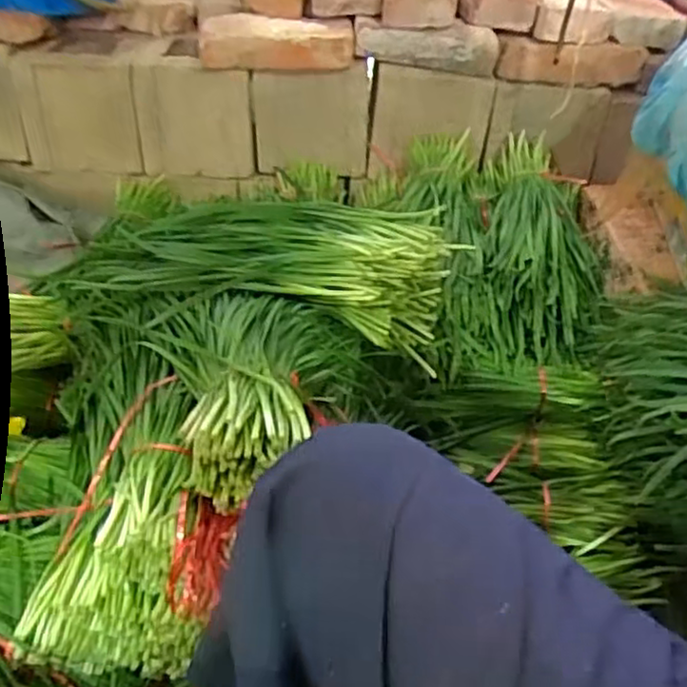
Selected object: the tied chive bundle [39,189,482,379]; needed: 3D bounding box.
[{"bbox_3d":[-0.120,-0.118,0.908,0.494,0.109,0.232,4,39,0],"label":"tied chive bundle"}]

